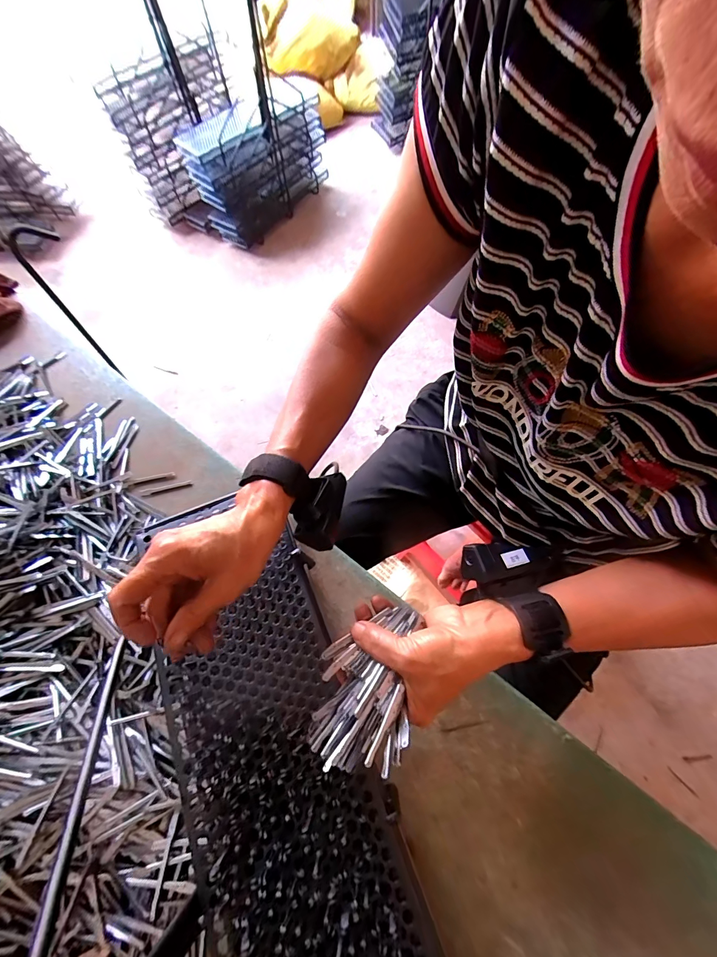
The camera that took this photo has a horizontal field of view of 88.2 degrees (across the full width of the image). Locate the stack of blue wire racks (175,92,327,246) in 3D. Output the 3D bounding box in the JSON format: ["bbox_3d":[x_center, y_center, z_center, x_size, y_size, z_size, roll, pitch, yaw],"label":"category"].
[{"bbox_3d":[-0.394,-1.230,1.441,0.294,0.312,0.591,36,72,17],"label":"stack of blue wire racks"}]

